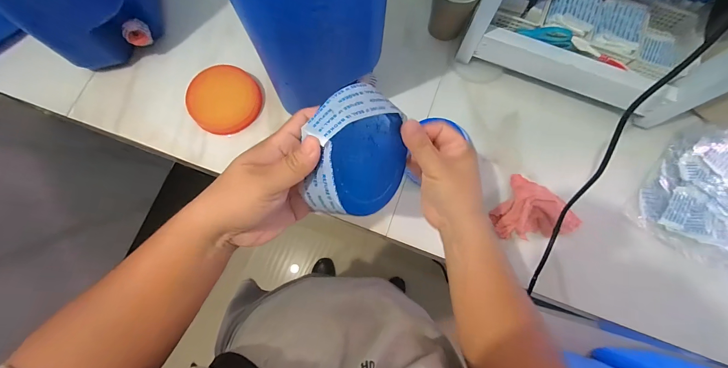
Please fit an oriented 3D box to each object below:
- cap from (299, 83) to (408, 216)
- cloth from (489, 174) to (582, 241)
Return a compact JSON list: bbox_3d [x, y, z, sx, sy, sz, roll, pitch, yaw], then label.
[{"bbox_3d":[0.000,-0.032,0.299,0.035,0.112,0.117,11,104,42],"label":"cap"},{"bbox_3d":[0.271,0.034,0.492,0.128,0.044,0.104,-11,78,-3],"label":"cloth"}]

